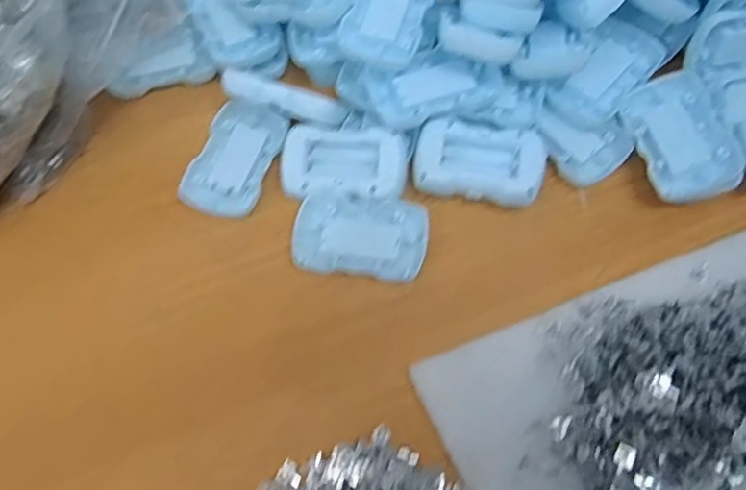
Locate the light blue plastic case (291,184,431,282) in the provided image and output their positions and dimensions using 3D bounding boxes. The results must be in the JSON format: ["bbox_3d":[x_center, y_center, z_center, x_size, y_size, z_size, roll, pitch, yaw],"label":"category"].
[{"bbox_3d":[-0.009,-0.006,0.421,0.088,0.018,0.056,7,67,5],"label":"light blue plastic case"}]

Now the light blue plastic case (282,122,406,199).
[{"bbox_3d":[-0.020,-0.056,0.432,0.089,0.017,0.049,3,82,9],"label":"light blue plastic case"}]

